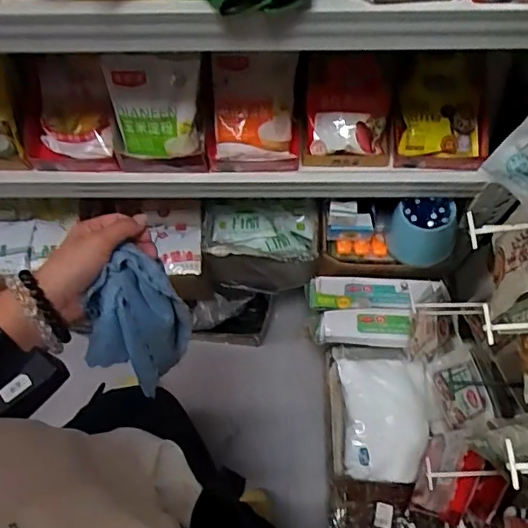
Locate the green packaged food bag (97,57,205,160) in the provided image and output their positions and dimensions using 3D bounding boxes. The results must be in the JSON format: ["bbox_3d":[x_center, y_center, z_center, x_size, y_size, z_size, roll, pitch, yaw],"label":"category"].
[{"bbox_3d":[-0.160,-0.247,0.879,0.152,0.167,0.067,1,35,10],"label":"green packaged food bag"}]

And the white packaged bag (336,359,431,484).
[{"bbox_3d":[0.238,0.300,1.080,0.173,0.040,0.221,-1,69,0],"label":"white packaged bag"}]

